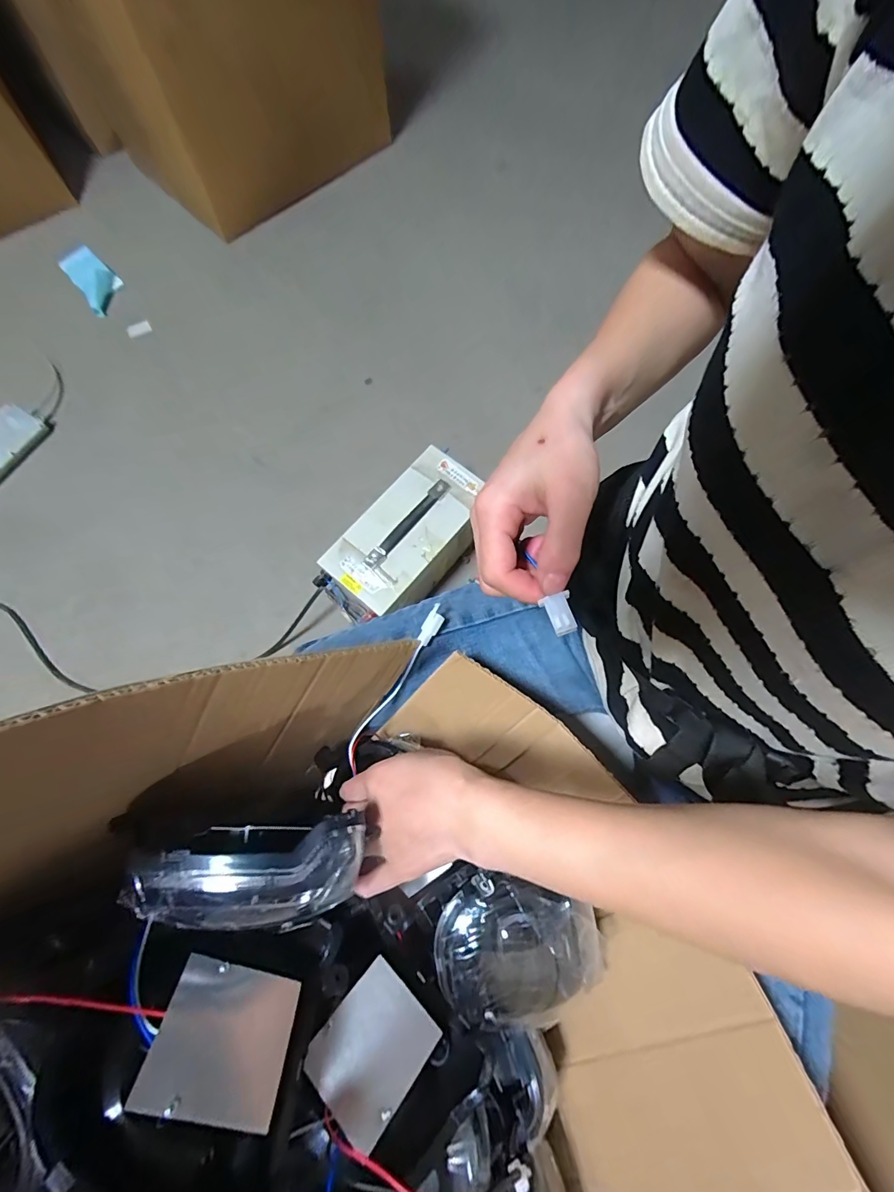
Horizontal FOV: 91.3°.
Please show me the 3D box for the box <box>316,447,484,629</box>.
[{"bbox_3d":[-0.067,-0.094,0.807,0.166,0.132,0.328,39,76,11],"label":"box"}]

